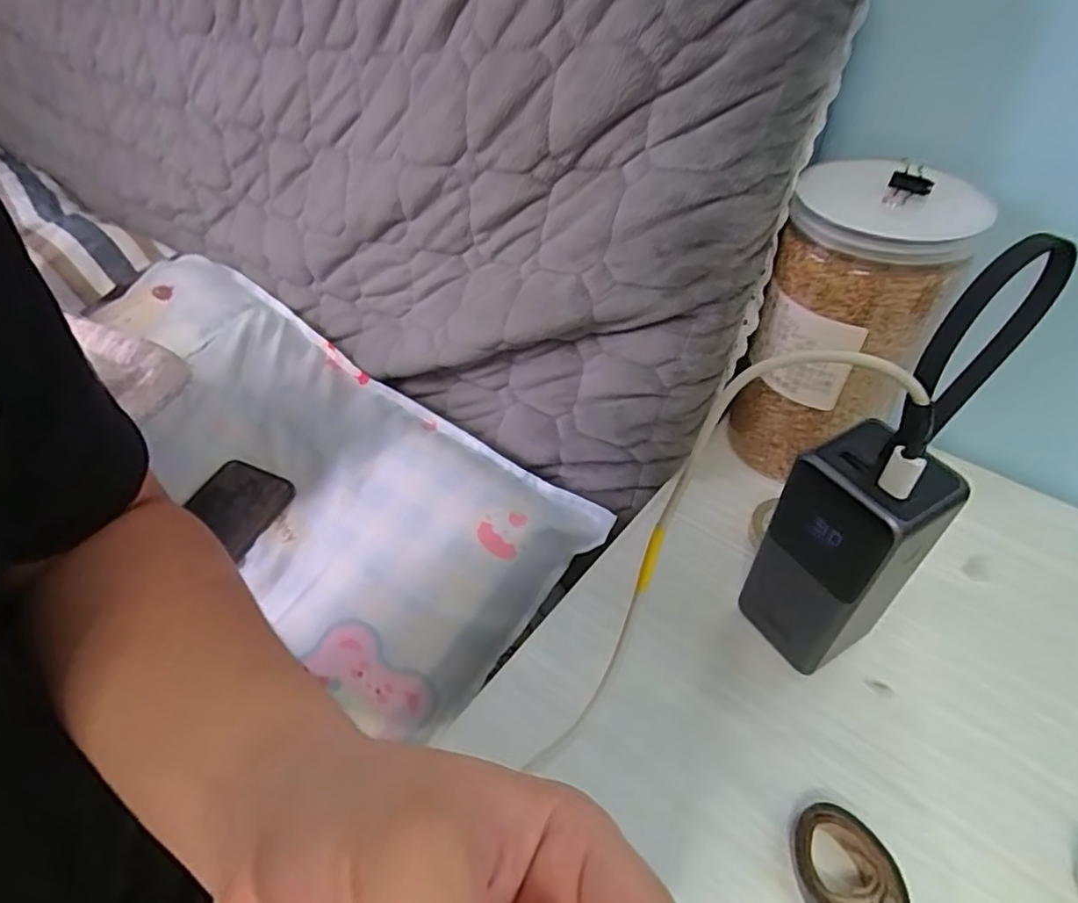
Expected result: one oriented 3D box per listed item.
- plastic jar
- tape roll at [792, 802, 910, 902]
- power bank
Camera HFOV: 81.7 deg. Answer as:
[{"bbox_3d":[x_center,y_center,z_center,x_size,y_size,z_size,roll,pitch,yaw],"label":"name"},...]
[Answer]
[{"bbox_3d":[0.183,-0.074,0.388,0.090,0.178,0.094,20,48,18],"label":"plastic jar"},{"bbox_3d":[0.128,0.179,0.264,0.041,0.020,0.049,-26,51,-23],"label":"tape roll"},{"bbox_3d":[0.143,0.053,0.304,0.048,0.138,0.053,-22,50,-22],"label":"power bank"}]

